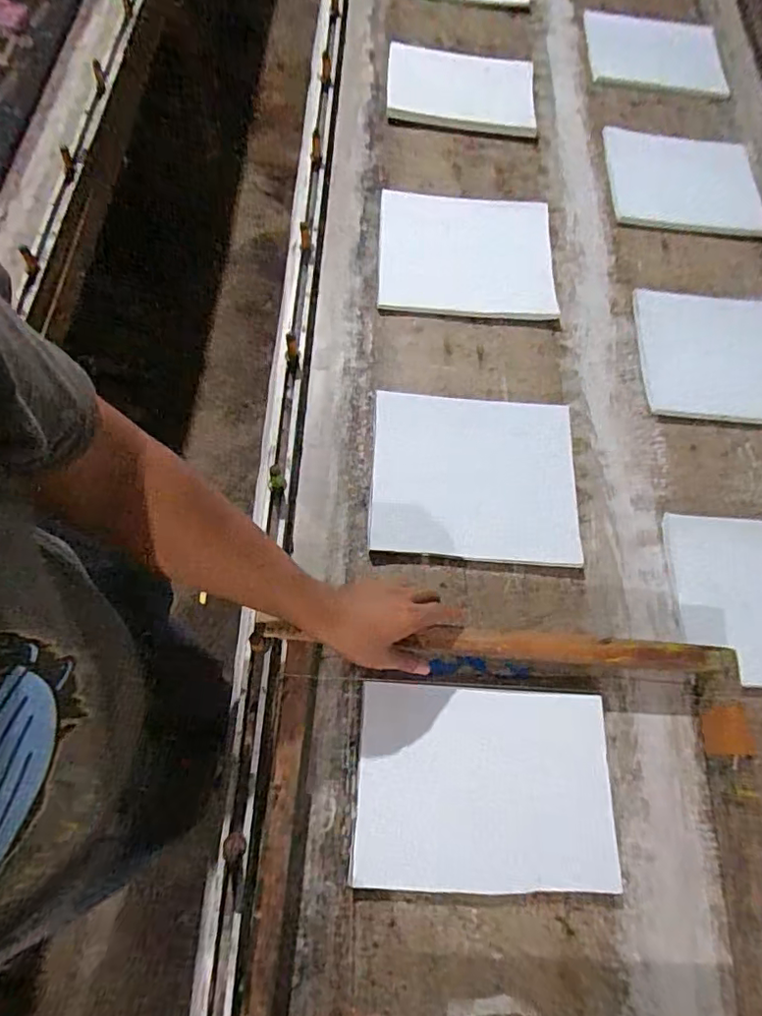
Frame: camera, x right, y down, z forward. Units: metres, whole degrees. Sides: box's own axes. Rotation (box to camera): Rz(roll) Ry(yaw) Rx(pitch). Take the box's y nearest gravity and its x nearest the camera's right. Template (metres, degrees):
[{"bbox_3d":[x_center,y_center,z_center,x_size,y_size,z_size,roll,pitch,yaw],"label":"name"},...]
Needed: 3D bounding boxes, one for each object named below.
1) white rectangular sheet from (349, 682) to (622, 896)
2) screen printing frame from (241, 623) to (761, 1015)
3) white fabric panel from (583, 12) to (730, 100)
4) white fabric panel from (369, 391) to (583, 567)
[{"bbox_3d":[0.113,0.300,0.615,0.273,0.011,0.195,5,68,-4],"label":"white rectangular sheet"},{"bbox_3d":[0.128,0.321,0.556,0.512,0.058,0.394,4,68,0],"label":"screen printing frame"},{"bbox_3d":[0.556,-0.905,1.130,0.279,0.019,0.255,6,68,-4],"label":"white fabric panel"},{"bbox_3d":[0.123,-0.044,0.752,0.264,0.016,0.228,2,73,1],"label":"white fabric panel"}]

